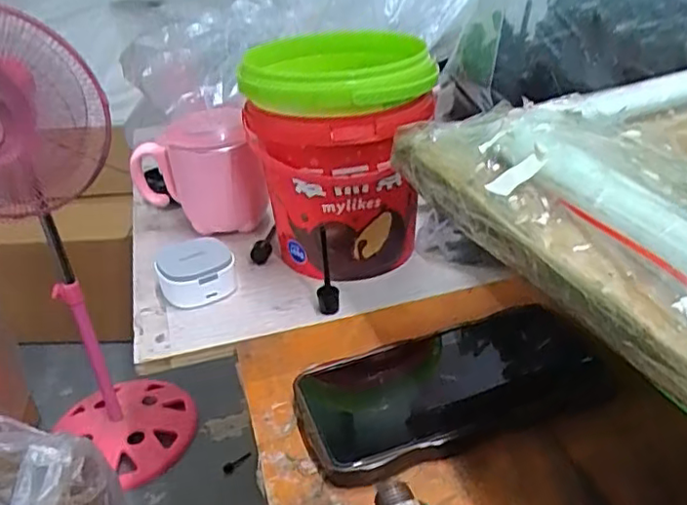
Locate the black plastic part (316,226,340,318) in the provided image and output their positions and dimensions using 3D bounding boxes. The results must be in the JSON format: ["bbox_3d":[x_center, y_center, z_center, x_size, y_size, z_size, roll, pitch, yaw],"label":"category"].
[{"bbox_3d":[-0.012,0.011,0.418,0.014,0.061,0.017,-7,30,-4],"label":"black plastic part"}]

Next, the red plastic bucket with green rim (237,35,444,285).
[{"bbox_3d":[-0.002,-0.067,0.459,0.124,0.155,0.113,-9,31,-8],"label":"red plastic bucket with green rim"}]

